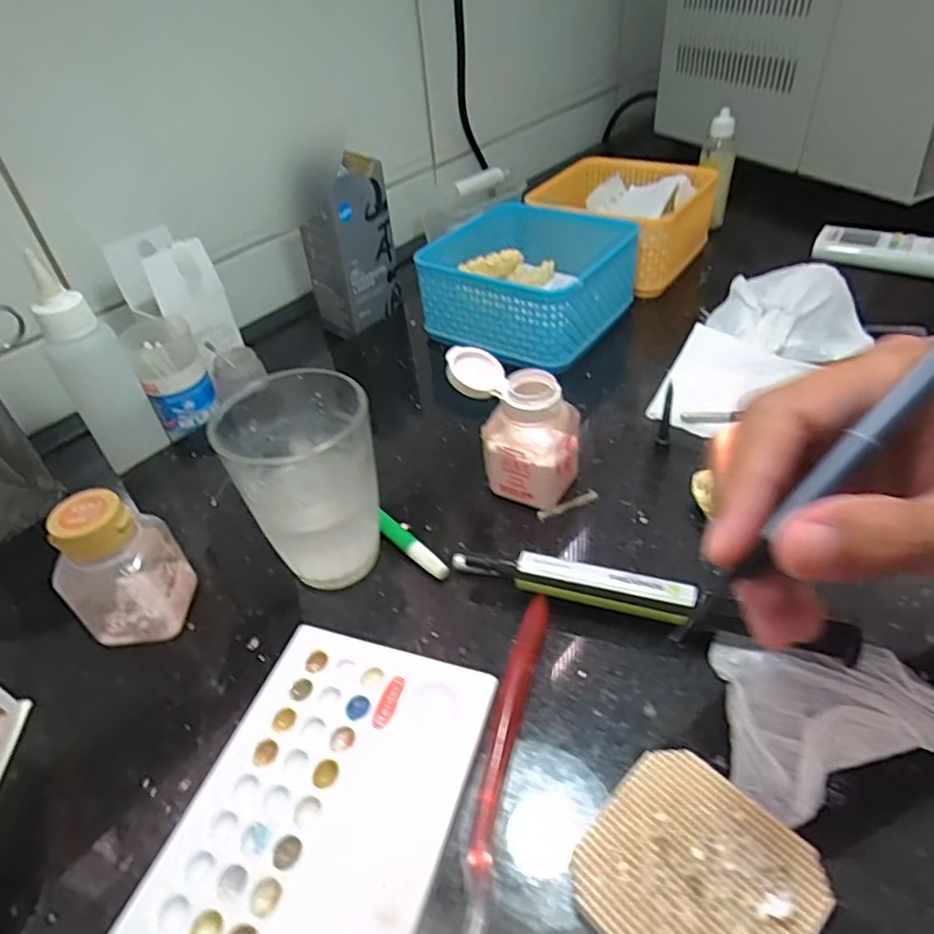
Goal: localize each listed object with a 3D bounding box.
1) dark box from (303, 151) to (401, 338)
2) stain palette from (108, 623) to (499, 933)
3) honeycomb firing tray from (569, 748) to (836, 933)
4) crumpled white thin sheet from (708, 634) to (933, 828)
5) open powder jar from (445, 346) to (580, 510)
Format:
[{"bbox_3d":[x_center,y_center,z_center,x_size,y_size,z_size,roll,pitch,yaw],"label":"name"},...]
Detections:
[{"bbox_3d":[-0.095,-0.180,0.505,0.053,0.117,0.055,28,51,33],"label":"dark box"},{"bbox_3d":[-0.056,0.132,0.221,0.095,0.012,0.151,10,44,17],"label":"stain palette"},{"bbox_3d":[0.074,0.134,0.204,0.066,0.012,0.066,-35,49,-29],"label":"honeycomb firing tray"},{"bbox_3d":[0.143,0.098,0.240,0.083,0.007,0.069,0,42,6],"label":"crumpled white thin sheet"},{"bbox_3d":[0.025,-0.020,0.338,0.070,0.075,0.042,11,44,18],"label":"open powder jar"}]

